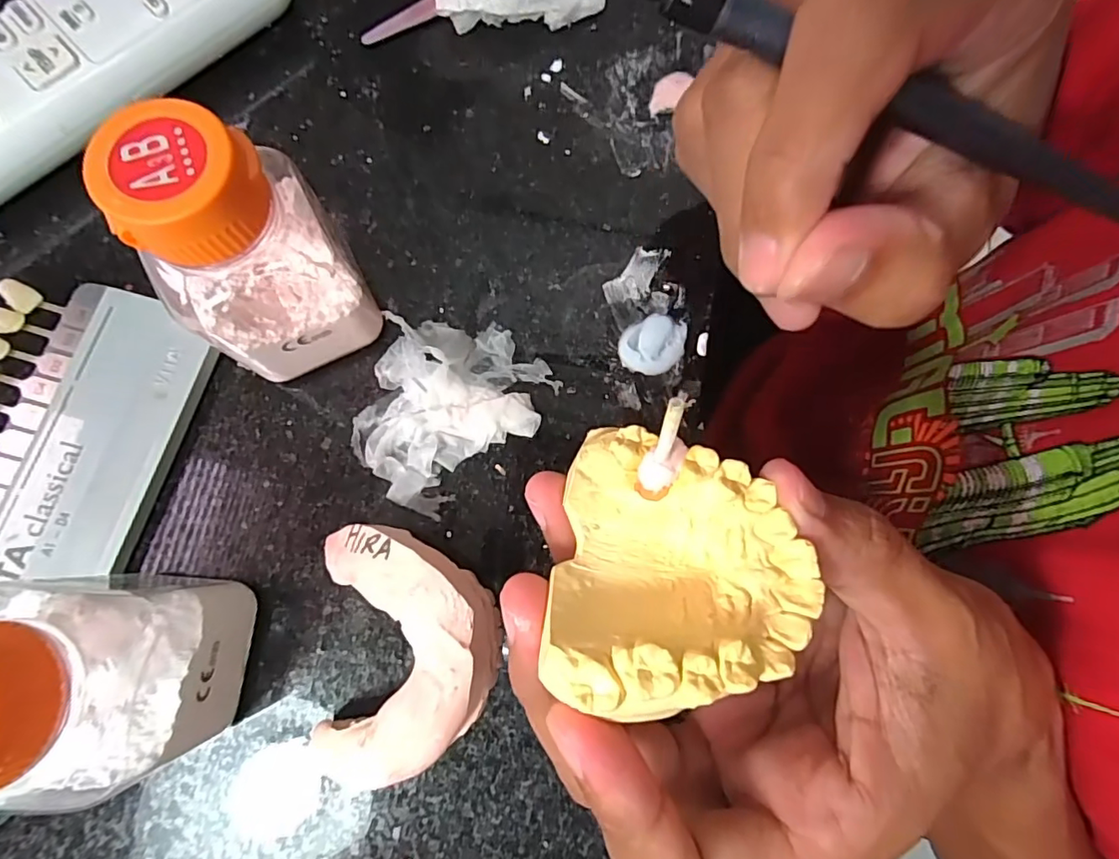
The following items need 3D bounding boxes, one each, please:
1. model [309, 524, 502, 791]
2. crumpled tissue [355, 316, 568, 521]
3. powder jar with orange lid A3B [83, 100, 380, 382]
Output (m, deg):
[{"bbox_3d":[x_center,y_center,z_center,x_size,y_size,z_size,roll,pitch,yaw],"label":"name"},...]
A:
[{"bbox_3d":[-0.039,0.056,0.144,0.046,0.025,0.059,-3,77,-2],"label":"model"},{"bbox_3d":[-0.036,-0.007,0.167,0.050,0.008,0.060,35,79,6],"label":"crumpled tissue"},{"bbox_3d":[-0.080,-0.043,0.141,0.042,0.072,0.035,-29,79,-8],"label":"powder jar with orange lid A3B"}]

